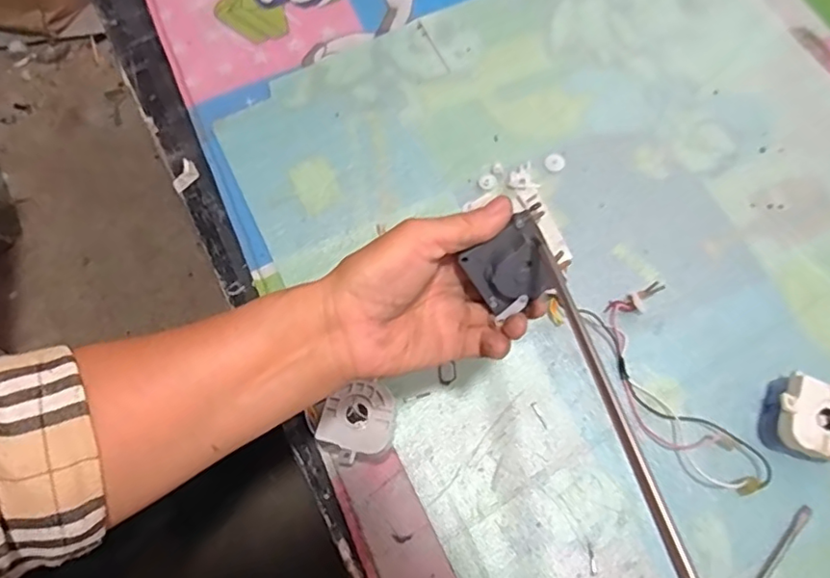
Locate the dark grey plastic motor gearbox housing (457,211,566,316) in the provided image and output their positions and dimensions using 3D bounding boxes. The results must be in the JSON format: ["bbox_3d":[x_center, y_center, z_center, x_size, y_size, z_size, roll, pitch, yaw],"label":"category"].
[{"bbox_3d":[0.055,-0.011,0.337,0.048,0.049,0.011,-26,31,21],"label":"dark grey plastic motor gearbox housing"}]

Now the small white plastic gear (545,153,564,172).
[{"bbox_3d":[0.140,-0.127,0.591,0.020,0.004,0.019,-1,70,2],"label":"small white plastic gear"}]

